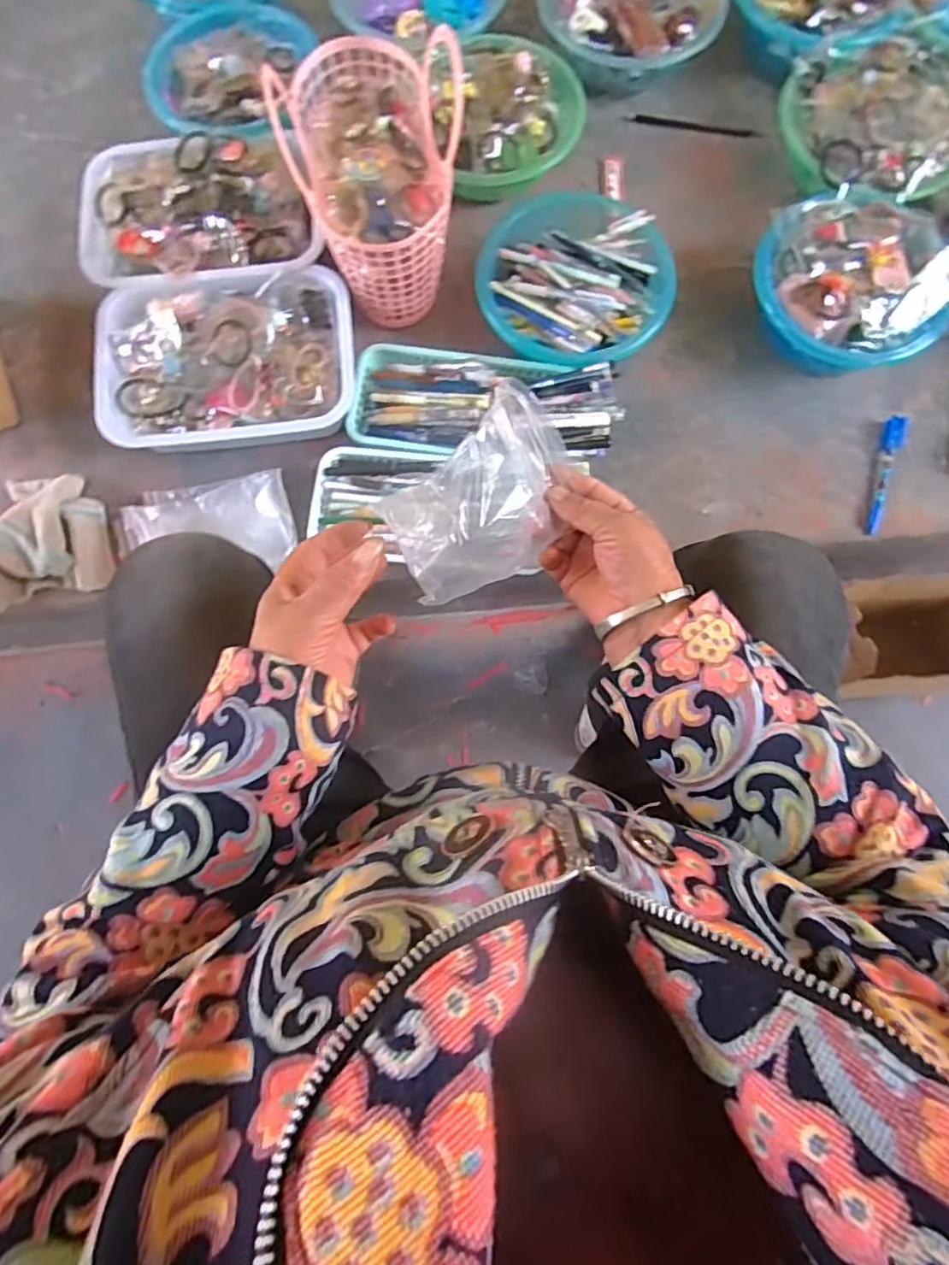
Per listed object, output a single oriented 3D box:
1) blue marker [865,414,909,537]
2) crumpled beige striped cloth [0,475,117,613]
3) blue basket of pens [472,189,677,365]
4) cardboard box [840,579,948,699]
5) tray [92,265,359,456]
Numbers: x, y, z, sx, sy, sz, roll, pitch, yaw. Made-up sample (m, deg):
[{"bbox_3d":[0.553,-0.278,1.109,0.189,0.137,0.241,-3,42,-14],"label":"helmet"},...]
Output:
[{"bbox_3d":[0.488,-0.189,0.743,0.021,0.025,0.154,17,79,3],"label":"blue marker"},{"bbox_3d":[-0.514,-0.111,0.710,0.167,0.061,0.156,-16,79,-4],"label":"crumpled beige striped cloth"},{"bbox_3d":[0.116,-0.427,0.760,0.237,0.079,0.260,0,78,0],"label":"blue basket of pens"},{"bbox_3d":[0.551,0.007,0.814,0.227,0.180,0.114,-3,78,-1],"label":"cardboard box"},{"bbox_3d":[-0.286,-0.314,0.740,0.290,0.084,0.198,-8,78,-2],"label":"tray"}]

